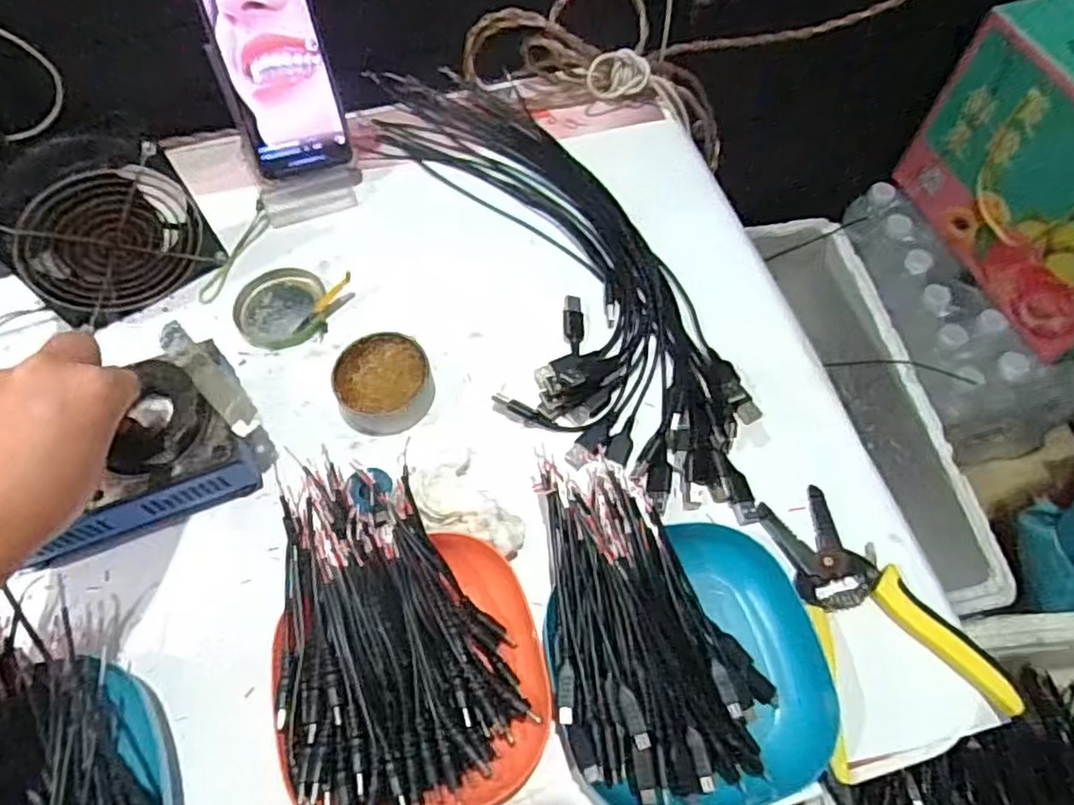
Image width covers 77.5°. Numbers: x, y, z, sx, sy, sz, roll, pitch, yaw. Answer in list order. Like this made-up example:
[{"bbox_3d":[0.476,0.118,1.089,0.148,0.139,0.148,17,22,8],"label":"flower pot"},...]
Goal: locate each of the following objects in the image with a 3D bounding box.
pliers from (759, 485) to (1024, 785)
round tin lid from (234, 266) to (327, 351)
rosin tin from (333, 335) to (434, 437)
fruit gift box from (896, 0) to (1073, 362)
[{"bbox_3d":[0.184,0.117,0.381,0.103,0.016,0.144,-15,64,-6],"label":"pliers"},{"bbox_3d":[-0.193,-0.071,0.502,0.066,0.006,0.070,0,63,1],"label":"round tin lid"},{"bbox_3d":[-0.103,-0.012,0.454,0.062,0.028,0.068,0,63,1],"label":"rosin tin"},{"bbox_3d":[0.609,-0.245,0.759,0.162,0.260,0.334,-16,64,-7],"label":"fruit gift box"}]

